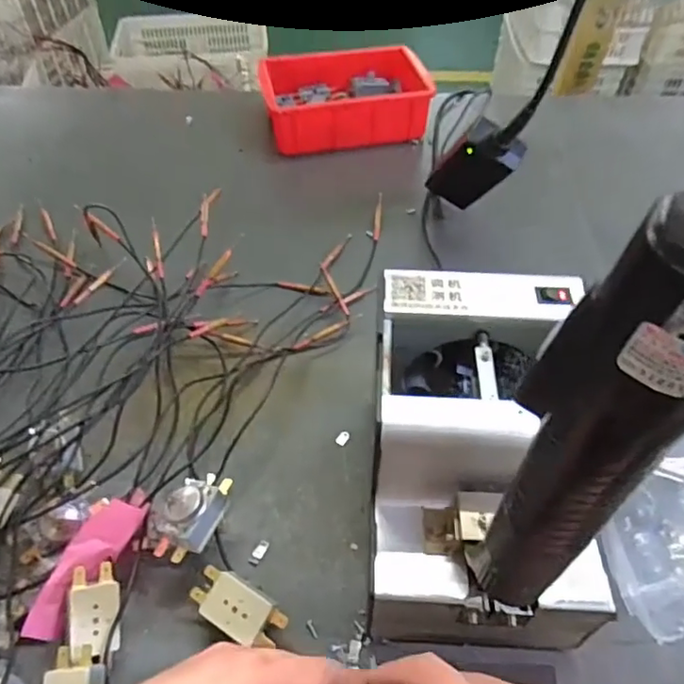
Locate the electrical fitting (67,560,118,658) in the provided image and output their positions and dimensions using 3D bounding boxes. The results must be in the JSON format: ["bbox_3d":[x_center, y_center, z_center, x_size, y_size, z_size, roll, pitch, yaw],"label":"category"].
[{"bbox_3d":[-0.149,0.158,0.341,0.026,0.017,0.047,8,70,-28],"label":"electrical fitting"}]

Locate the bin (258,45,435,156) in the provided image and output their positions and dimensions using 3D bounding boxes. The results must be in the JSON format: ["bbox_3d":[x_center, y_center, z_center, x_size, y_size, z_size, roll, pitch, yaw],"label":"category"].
[{"bbox_3d":[0.003,-0.310,0.726,0.200,0.059,0.143,-8,50,-7],"label":"bin"}]

